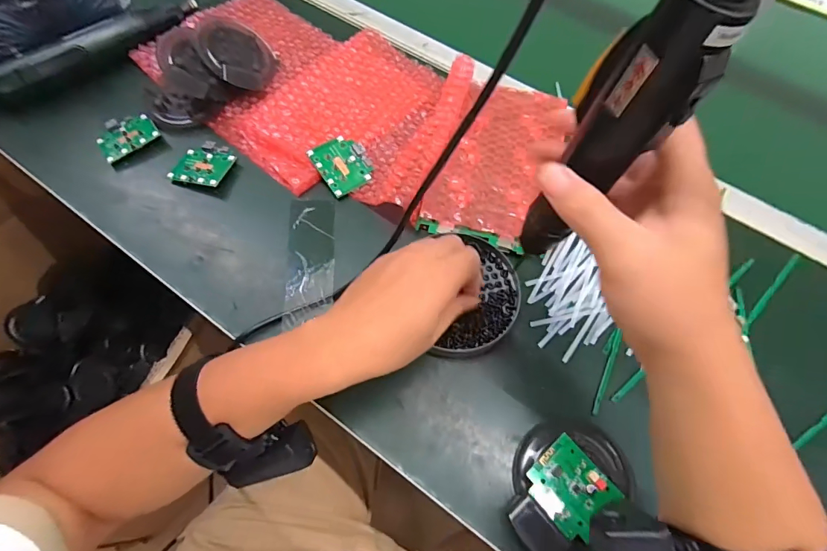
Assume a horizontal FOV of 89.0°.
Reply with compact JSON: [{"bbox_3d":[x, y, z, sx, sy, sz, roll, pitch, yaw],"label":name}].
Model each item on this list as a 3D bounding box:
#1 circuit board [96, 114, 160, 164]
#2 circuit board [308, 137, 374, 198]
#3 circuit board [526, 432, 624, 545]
[{"bbox_3d":[-0.307,-0.150,0.451,0.057,0.012,0.048,-35,70,-17],"label":"circuit board"},{"bbox_3d":[-0.073,-0.117,0.440,0.054,0.004,0.057,-35,85,-21],"label":"circuit board"},{"bbox_3d":[0.116,0.156,0.311,0.054,0.011,0.054,-37,71,-18],"label":"circuit board"}]

